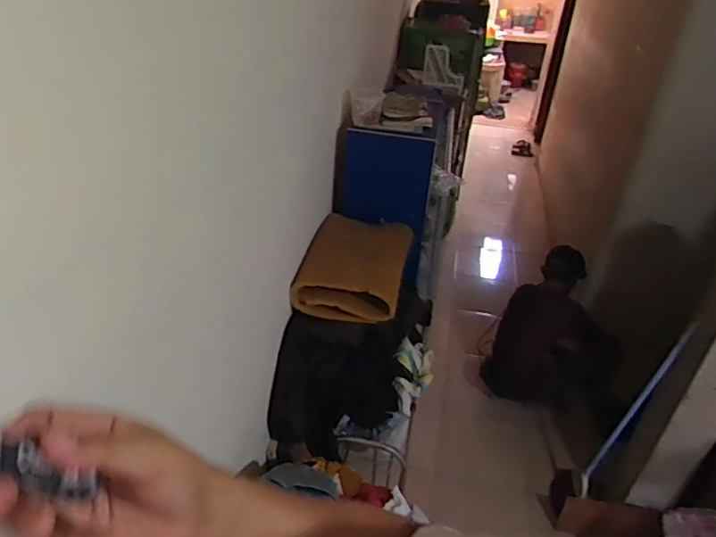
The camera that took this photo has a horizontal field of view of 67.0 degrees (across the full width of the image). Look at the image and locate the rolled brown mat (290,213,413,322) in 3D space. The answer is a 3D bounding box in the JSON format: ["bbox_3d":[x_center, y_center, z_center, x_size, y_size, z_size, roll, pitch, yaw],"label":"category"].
[{"bbox_3d":[-0.005,-0.012,1.667,0.300,0.126,0.450,9,35,8],"label":"rolled brown mat"}]

